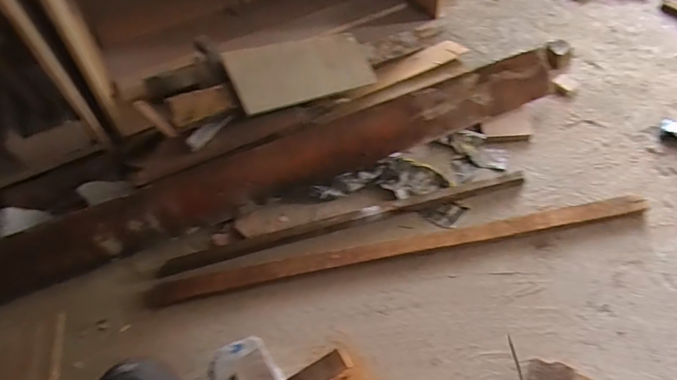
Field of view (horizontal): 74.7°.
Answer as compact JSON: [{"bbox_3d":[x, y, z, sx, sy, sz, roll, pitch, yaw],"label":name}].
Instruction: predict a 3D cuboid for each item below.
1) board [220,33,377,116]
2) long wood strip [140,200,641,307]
[{"bbox_3d":[-0.080,-0.279,1.019,0.355,0.026,0.148,-22,84,-33],"label":"board"},{"bbox_3d":[0.126,0.115,0.885,0.980,0.028,0.047,-10,53,-3],"label":"long wood strip"}]

